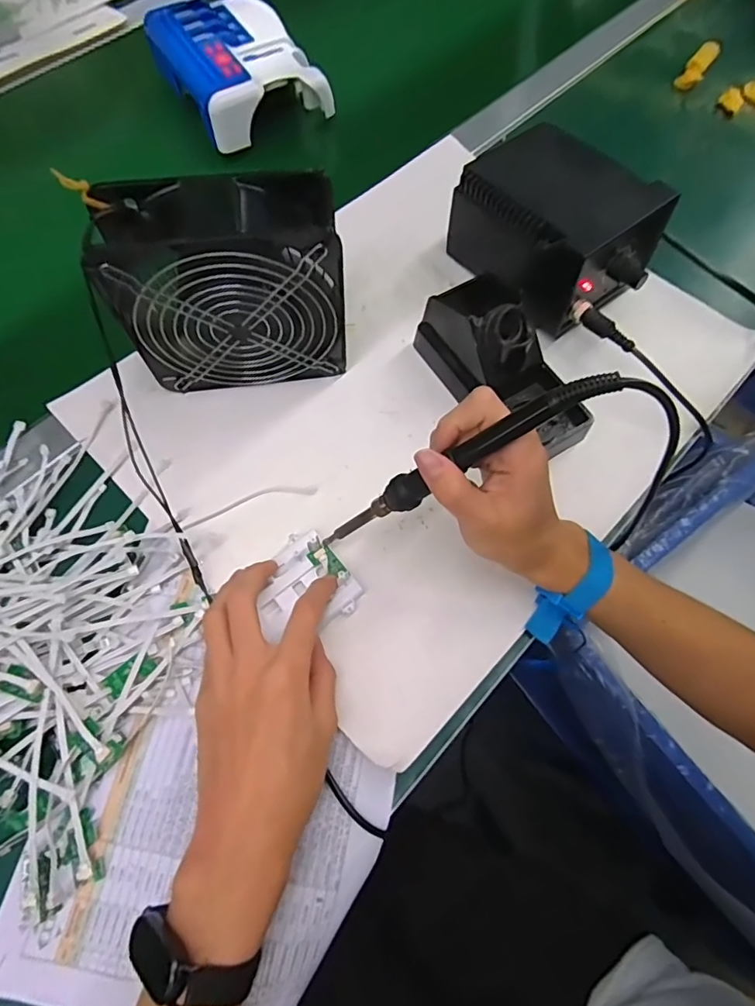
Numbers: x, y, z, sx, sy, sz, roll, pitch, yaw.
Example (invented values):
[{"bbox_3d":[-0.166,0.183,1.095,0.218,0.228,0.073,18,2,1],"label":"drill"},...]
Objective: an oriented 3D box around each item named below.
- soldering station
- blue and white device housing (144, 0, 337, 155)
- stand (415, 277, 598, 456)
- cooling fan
[{"bbox_3d":[0.153,-0.233,0.446,0.126,0.097,0.157,-38,73,-16],"label":"soldering station"},{"bbox_3d":[-0.151,-0.464,0.544,0.143,0.055,0.170,-28,71,-13],"label":"blue and white device housing"},{"bbox_3d":[0.097,-0.113,0.399,0.071,0.094,0.164,-38,73,-16],"label":"stand"},{"bbox_3d":[-0.103,-0.148,0.374,0.154,0.148,0.064,-6,68,-4],"label":"cooling fan"}]

